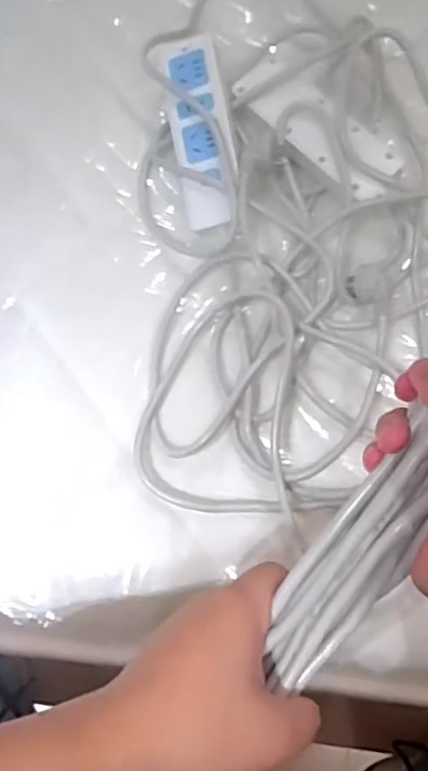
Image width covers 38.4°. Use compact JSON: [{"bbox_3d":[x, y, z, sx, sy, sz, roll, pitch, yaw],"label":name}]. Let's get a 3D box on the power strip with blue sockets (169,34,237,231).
[{"bbox_3d":[-0.010,-0.225,0.545,0.048,0.033,0.163,-6,96,-1],"label":"power strip with blue sockets"}]

